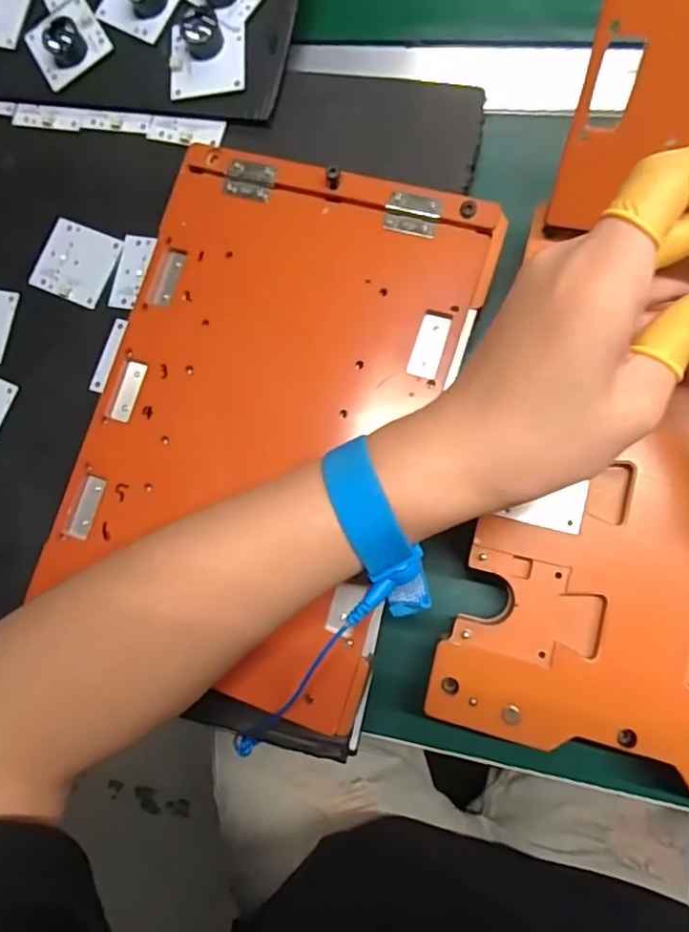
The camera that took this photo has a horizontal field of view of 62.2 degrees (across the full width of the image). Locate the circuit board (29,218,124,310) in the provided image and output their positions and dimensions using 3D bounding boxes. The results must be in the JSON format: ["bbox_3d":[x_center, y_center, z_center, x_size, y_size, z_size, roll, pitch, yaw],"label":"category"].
[{"bbox_3d":[-0.157,-0.119,0.336,0.046,0.005,0.044,23,86,12],"label":"circuit board"}]

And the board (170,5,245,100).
[{"bbox_3d":[-0.082,-0.238,0.326,0.044,0.017,0.043,-2,82,9],"label":"board"}]

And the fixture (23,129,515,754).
[{"bbox_3d":[-0.038,-0.025,0.267,0.162,0.019,0.240,17,85,11],"label":"fixture"}]

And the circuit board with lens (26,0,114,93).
[{"bbox_3d":[-0.171,-0.261,0.343,0.044,0.015,0.041,-32,78,4],"label":"circuit board with lens"}]

